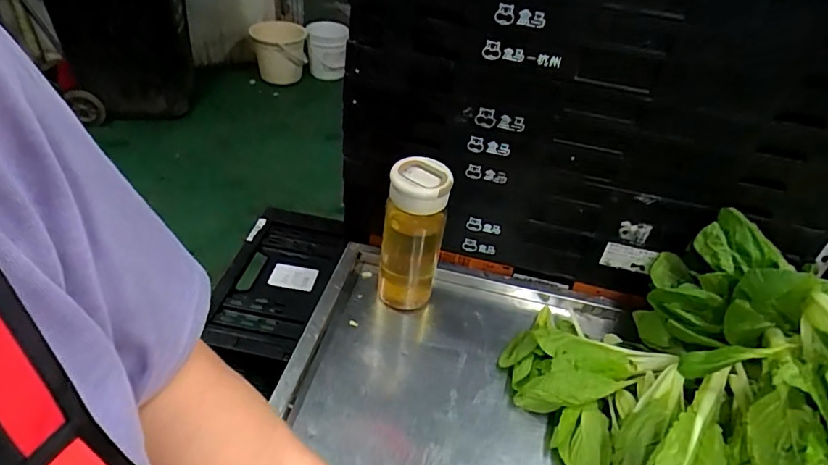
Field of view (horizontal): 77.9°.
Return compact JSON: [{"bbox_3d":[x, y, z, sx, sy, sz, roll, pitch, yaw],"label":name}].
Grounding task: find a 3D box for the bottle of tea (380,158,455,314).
[{"bbox_3d":[-0.003,0.011,0.643,0.075,0.207,0.058,8,40,1],"label":"bottle of tea"}]

